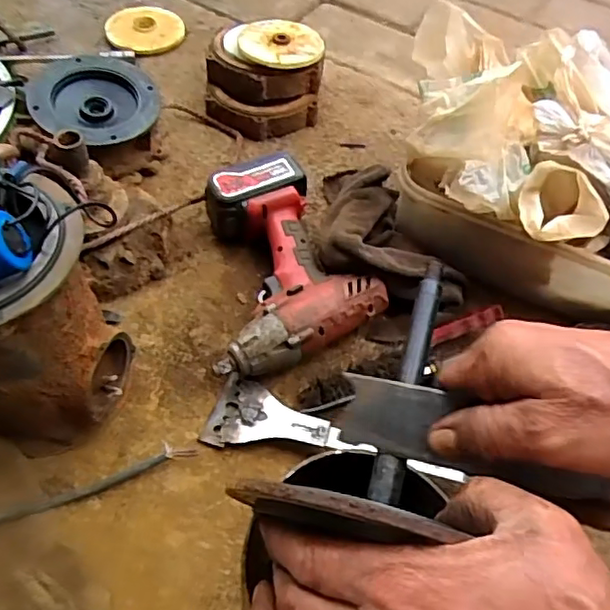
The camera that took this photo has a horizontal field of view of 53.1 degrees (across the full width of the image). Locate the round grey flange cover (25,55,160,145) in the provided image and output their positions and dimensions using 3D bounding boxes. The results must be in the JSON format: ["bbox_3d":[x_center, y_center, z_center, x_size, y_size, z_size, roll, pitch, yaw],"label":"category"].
[{"bbox_3d":[-0.239,-0.233,0.699,0.135,0.034,0.139,2,56,-3],"label":"round grey flange cover"}]

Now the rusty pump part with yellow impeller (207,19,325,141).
[{"bbox_3d":[-0.052,-0.282,0.771,0.139,0.089,0.118,2,54,-2],"label":"rusty pump part with yellow impeller"}]

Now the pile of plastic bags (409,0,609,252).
[{"bbox_3d":[0.243,-0.174,0.603,0.267,0.113,0.269,2,56,-3],"label":"pile of plastic bags"}]

